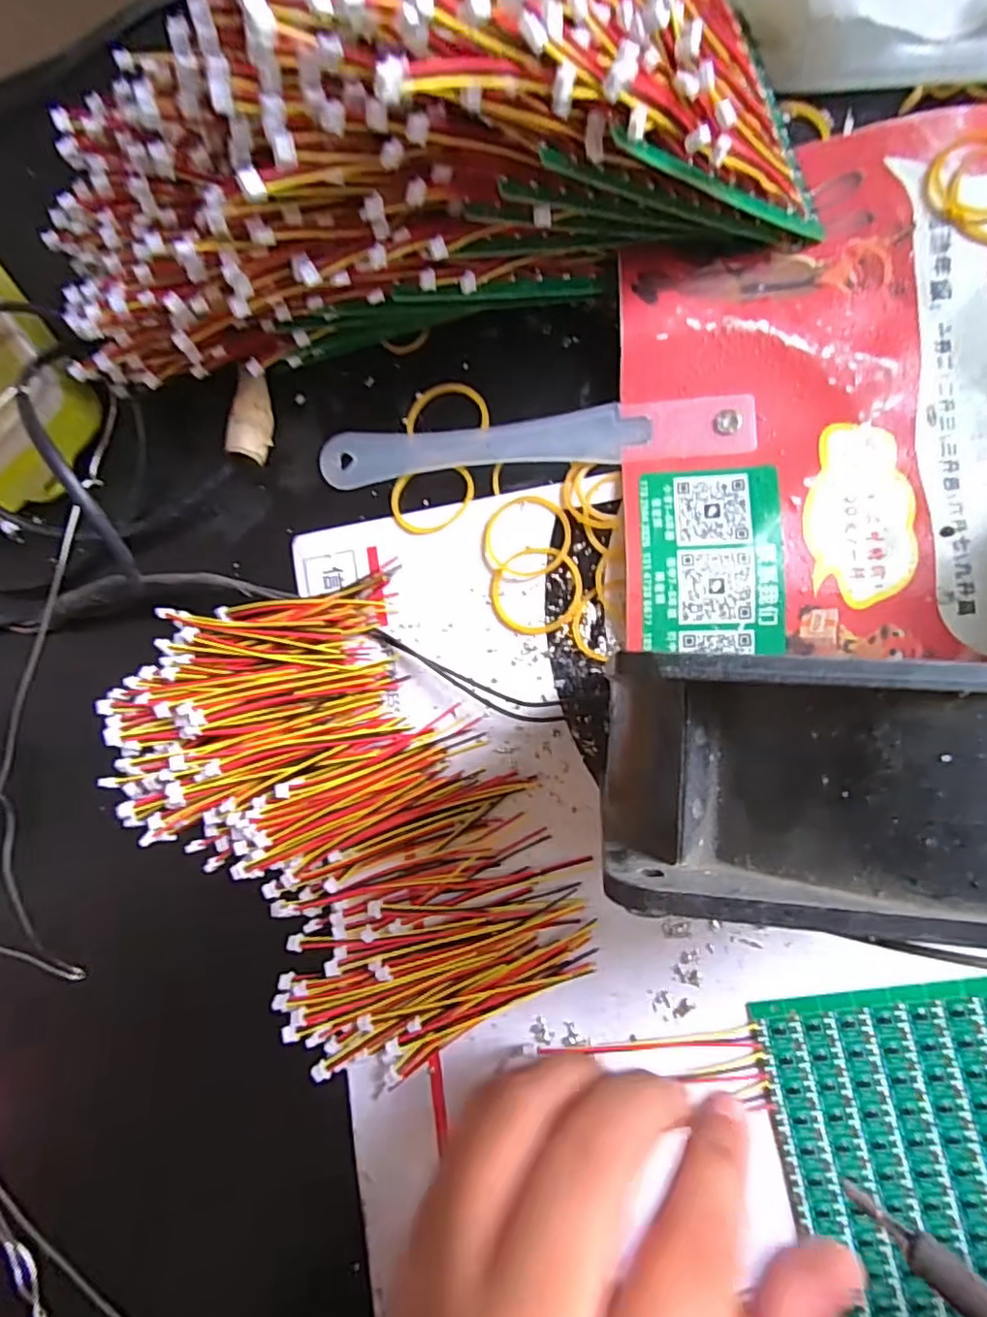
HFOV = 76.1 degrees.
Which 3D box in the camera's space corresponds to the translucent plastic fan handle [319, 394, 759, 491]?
[{"bbox_3d":[0.012,-0.077,0.226,0.153,0.004,0.020,-1,85,12],"label":"translucent plastic fan handle"}]

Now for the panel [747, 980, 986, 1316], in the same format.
[{"bbox_3d":[0.136,0.142,0.181,0.099,0.004,0.091,-12,81,10],"label":"panel"}]

